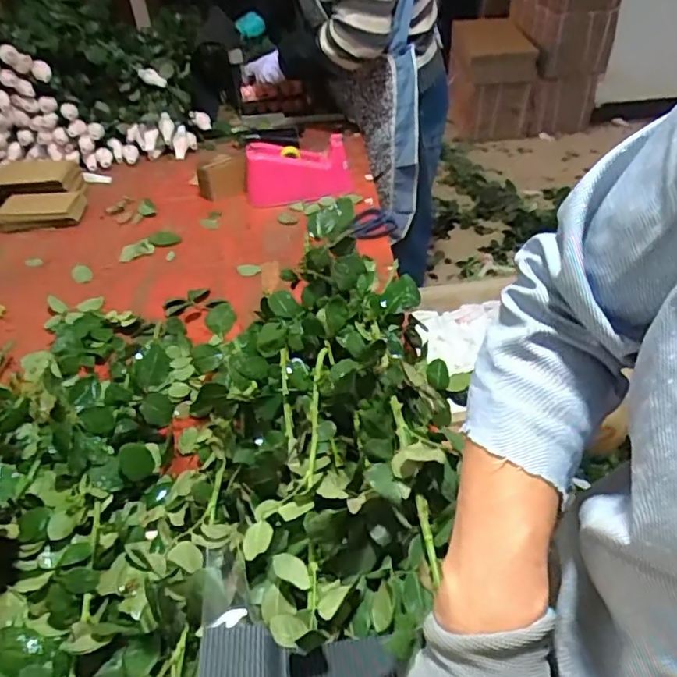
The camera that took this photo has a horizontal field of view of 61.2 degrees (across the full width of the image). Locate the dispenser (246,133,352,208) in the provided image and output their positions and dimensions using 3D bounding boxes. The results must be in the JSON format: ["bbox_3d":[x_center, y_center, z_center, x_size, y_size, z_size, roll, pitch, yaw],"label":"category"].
[{"bbox_3d":[-0.079,-0.330,1.131,0.206,0.096,0.073,-14,44,-10],"label":"dispenser"}]

